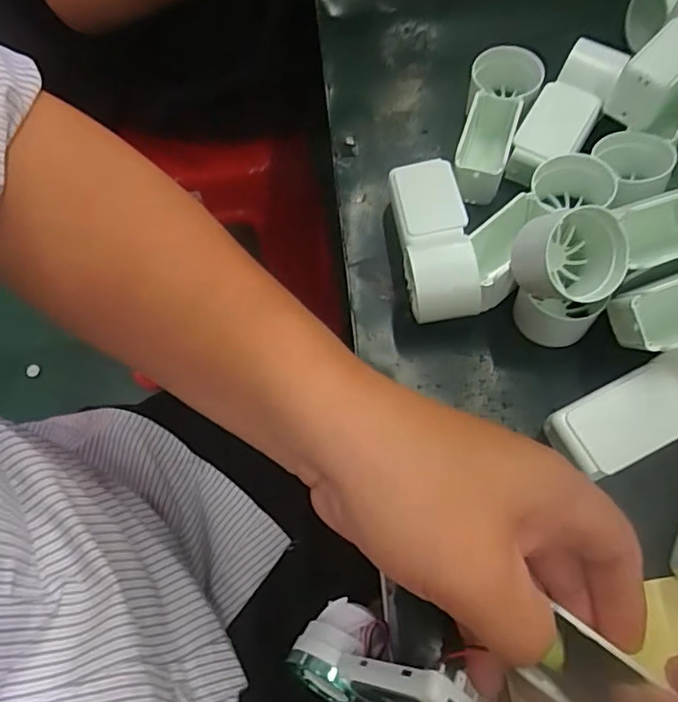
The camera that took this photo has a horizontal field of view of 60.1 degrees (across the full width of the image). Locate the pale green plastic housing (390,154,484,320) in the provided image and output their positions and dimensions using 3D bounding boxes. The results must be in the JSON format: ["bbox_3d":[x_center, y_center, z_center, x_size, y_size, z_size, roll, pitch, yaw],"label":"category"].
[{"bbox_3d":[0.047,-0.058,0.305,0.033,0.035,0.092,-5,66,-2],"label":"pale green plastic housing"}]

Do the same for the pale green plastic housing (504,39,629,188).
[{"bbox_3d":[0.125,-0.131,0.328,0.033,0.030,0.098,29,69,13],"label":"pale green plastic housing"}]

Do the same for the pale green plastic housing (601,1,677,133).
[{"bbox_3d":[0.183,-0.159,0.315,0.034,0.034,0.087,40,72,16],"label":"pale green plastic housing"}]

